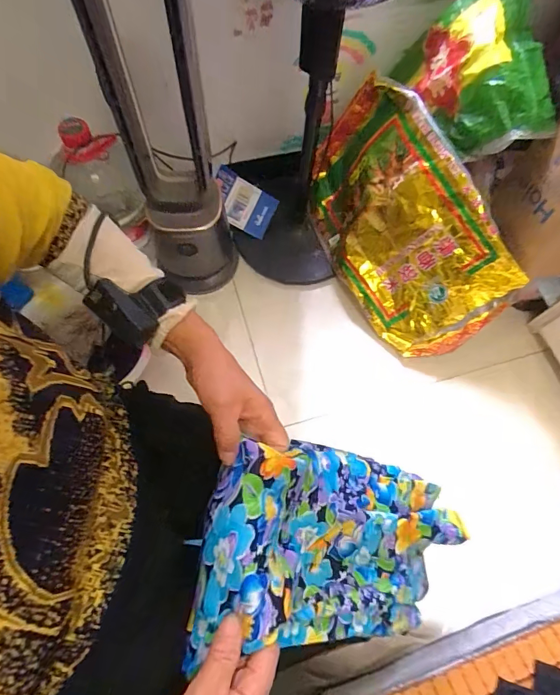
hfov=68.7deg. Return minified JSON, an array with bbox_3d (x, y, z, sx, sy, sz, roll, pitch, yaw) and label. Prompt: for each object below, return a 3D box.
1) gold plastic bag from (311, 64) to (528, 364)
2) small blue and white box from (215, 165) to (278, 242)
[{"bbox_3d":[0.324,-0.327,1.103,0.170,0.400,0.689,-28,84,-52],"label":"gold plastic bag"},{"bbox_3d":[-0.114,-0.424,1.210,0.197,0.021,0.127,30,100,-7],"label":"small blue and white box"}]

